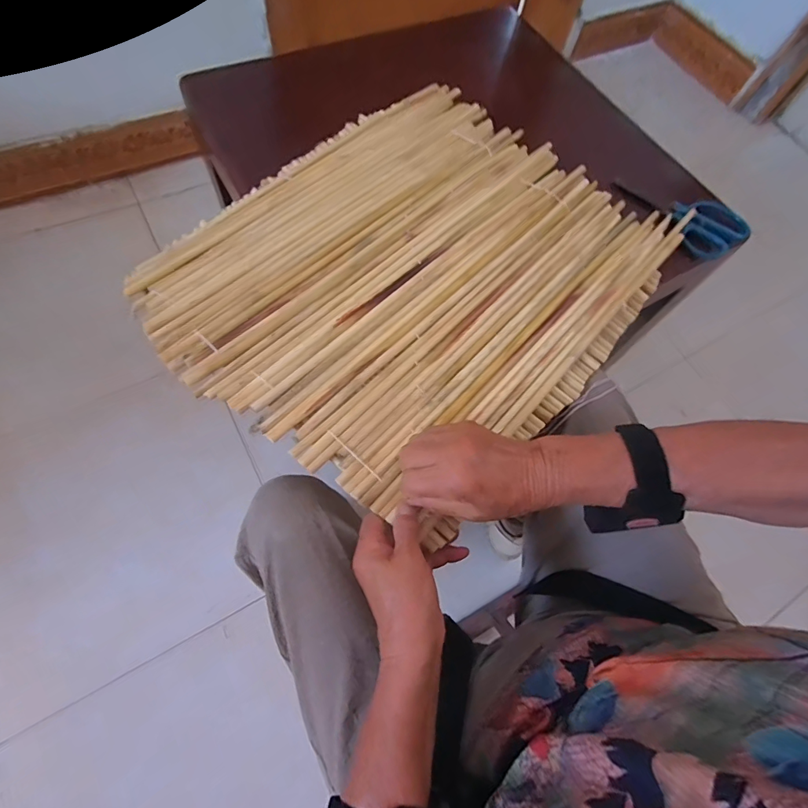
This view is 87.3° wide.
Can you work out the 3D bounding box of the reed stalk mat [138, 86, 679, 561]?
[{"bbox_3d":[0.022,-0.153,0.466,0.411,0.015,0.491,39,70,11],"label":"reed stalk mat"}]

